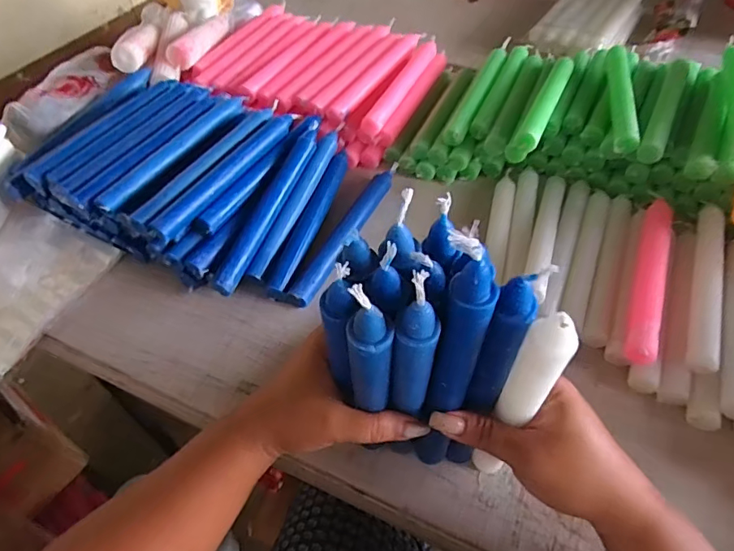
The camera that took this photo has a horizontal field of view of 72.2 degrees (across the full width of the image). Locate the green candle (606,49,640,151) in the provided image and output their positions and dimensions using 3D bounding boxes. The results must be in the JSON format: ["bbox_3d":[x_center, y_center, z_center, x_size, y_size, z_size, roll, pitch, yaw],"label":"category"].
[{"bbox_3d":[0.284,-0.210,0.567,0.022,0.026,0.200,9,52,9],"label":"green candle"}]

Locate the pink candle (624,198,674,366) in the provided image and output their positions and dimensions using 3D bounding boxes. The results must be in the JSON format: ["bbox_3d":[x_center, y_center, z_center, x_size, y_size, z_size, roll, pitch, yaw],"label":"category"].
[{"bbox_3d":[0.257,-0.002,0.458,0.022,0.025,0.197,18,54,16],"label":"pink candle"}]

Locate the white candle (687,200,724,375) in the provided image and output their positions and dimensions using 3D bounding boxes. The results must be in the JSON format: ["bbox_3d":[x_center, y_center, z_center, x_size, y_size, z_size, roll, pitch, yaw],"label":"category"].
[{"bbox_3d":[0.306,0.000,0.450,0.020,0.015,0.201,19,54,16],"label":"white candle"}]

